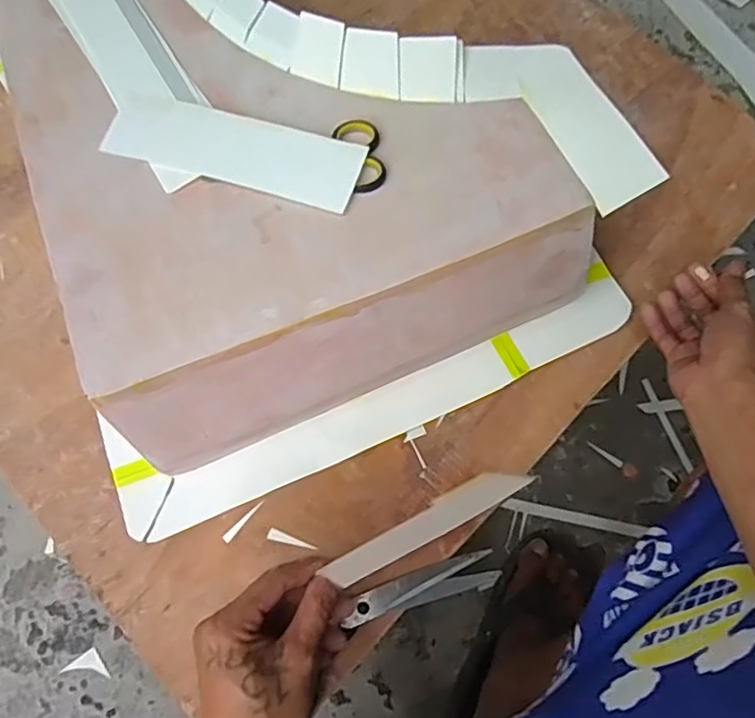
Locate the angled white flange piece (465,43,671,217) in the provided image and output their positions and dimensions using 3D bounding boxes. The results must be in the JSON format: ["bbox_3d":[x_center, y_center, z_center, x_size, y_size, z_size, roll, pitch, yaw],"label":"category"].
[{"bbox_3d":[0.148,-0.193,0.460,0.077,0.018,0.178,-38,73,-11],"label":"angled white flange piece"}]

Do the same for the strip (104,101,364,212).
[{"bbox_3d":[-0.114,-0.165,0.462,0.207,0.008,0.062,16,71,8],"label":"strip"}]

